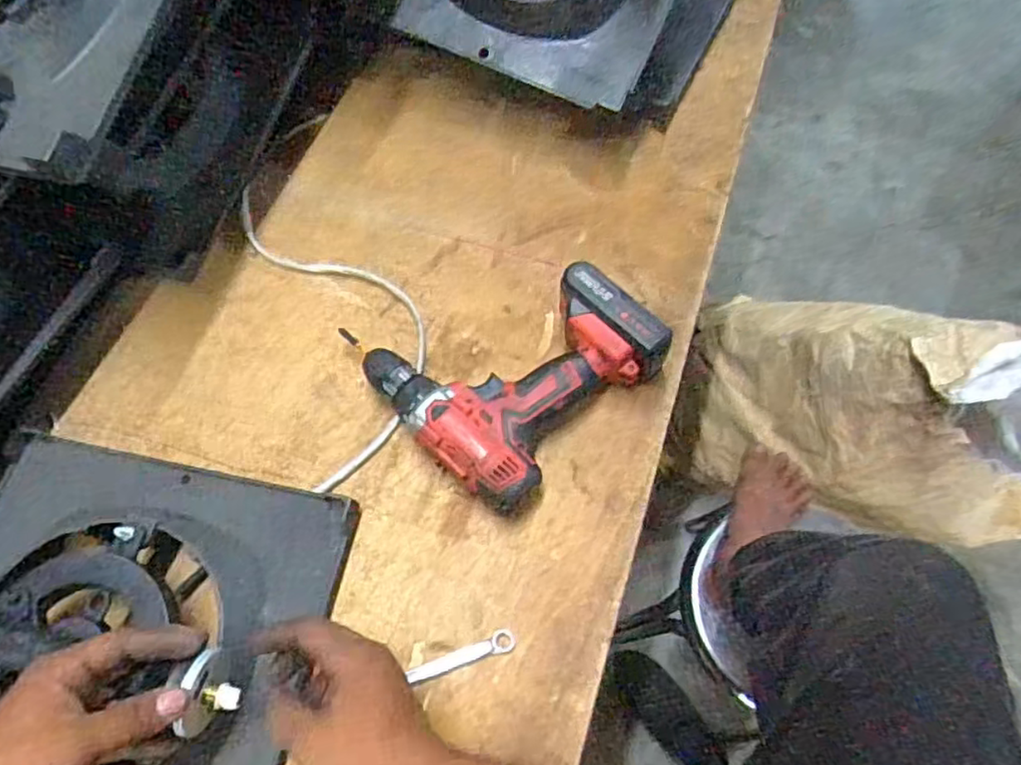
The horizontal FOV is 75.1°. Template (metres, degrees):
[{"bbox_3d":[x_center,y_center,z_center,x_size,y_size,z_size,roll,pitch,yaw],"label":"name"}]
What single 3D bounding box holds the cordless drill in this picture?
[{"bbox_3d":[-0.005,-0.020,0.566,0.199,0.078,0.190,-42,72,-16],"label":"cordless drill"}]

